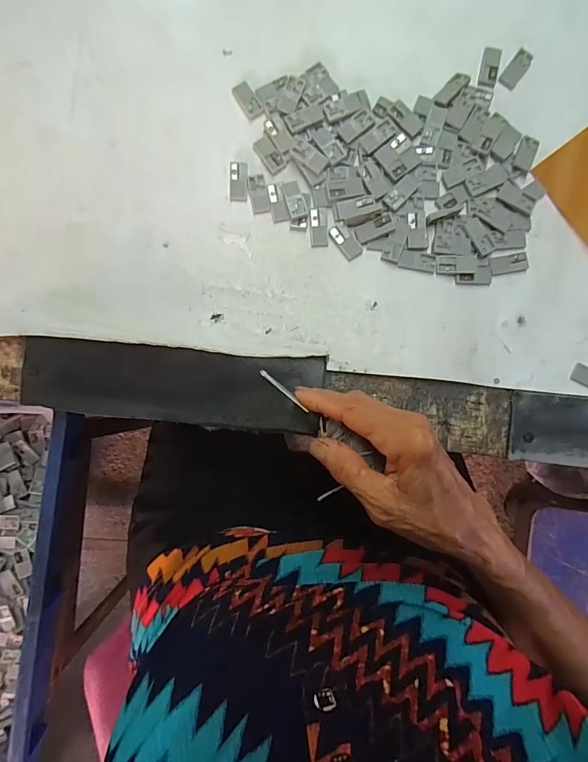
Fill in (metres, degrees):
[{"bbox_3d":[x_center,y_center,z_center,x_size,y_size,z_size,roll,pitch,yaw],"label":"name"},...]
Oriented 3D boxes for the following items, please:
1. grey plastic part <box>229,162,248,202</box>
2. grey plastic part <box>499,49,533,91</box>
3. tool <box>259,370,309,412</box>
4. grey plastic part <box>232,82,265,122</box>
[{"bbox_3d":[-0.042,-0.152,0.312,0.014,0.004,0.030,0,86,-1],"label":"grey plastic part"},{"bbox_3d":[0.173,-0.241,0.318,0.013,0.004,0.030,35,86,2],"label":"grey plastic part"},{"bbox_3d":[-0.006,0.006,0.265,0.039,0.004,0.004,41,86,2],"label":"tool"},{"bbox_3d":[-0.035,-0.215,0.315,0.014,0.004,0.031,-32,87,-3],"label":"grey plastic part"}]

